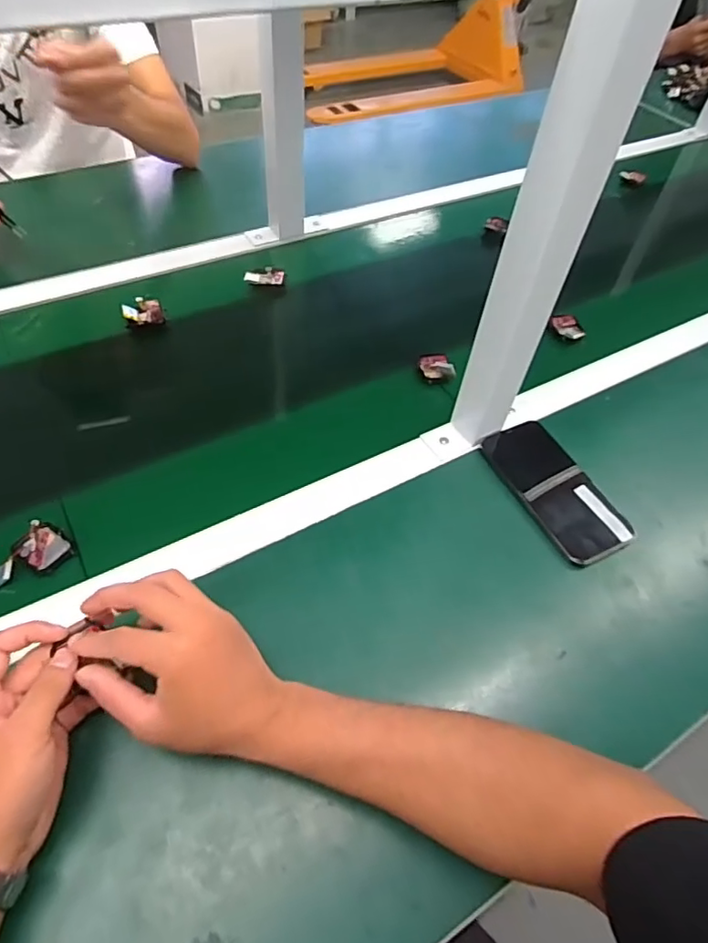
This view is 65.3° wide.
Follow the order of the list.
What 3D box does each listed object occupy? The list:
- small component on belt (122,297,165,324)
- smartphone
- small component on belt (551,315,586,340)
[{"bbox_3d":[-0.253,-0.192,0.662,0.044,0.026,0.022,-9,54,-12],"label":"small component on belt"},{"bbox_3d":[0.199,0.014,0.548,0.082,0.015,0.161,-19,57,-19],"label":"smartphone"},{"bbox_3d":[0.275,-0.188,0.713,0.031,0.015,0.060,-3,53,-8],"label":"small component on belt"}]

